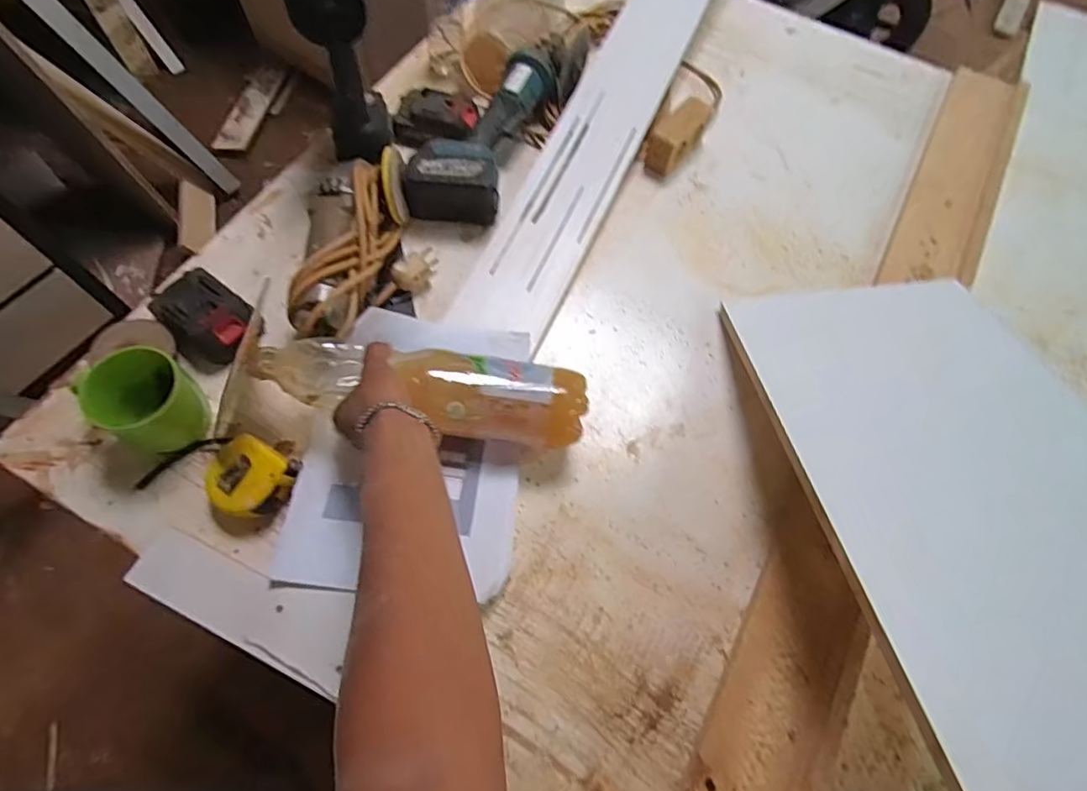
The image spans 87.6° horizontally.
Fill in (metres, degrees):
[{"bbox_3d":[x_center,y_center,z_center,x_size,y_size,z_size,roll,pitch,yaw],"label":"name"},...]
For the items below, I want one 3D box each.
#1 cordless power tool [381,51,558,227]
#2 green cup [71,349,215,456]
[{"bbox_3d":[-0.090,-0.337,0.754,0.128,0.086,0.308,19,65,7],"label":"cordless power tool"},{"bbox_3d":[-0.386,0.009,0.562,0.095,0.105,0.078,24,66,9],"label":"green cup"}]

